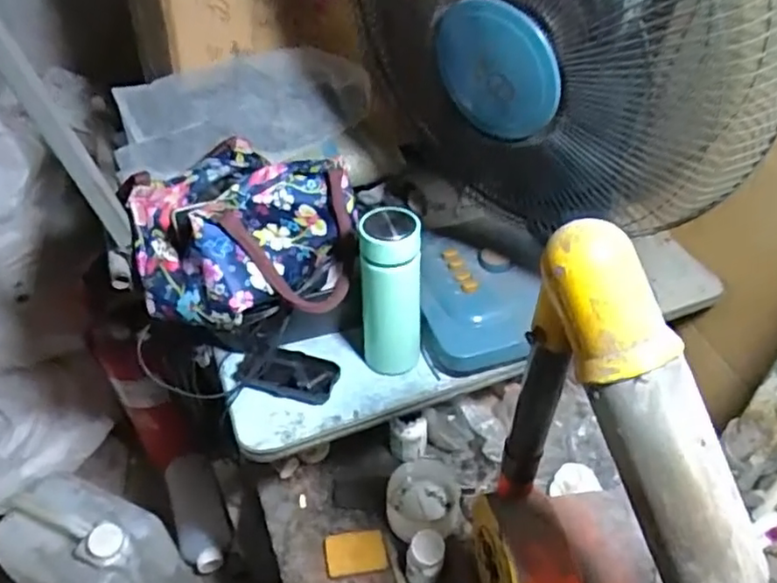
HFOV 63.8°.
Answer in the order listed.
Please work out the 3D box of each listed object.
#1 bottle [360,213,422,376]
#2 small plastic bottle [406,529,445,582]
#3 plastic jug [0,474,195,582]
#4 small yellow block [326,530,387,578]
[{"bbox_3d":[0.003,0.012,0.686,0.065,0.213,0.066,-4,44,-2],"label":"bottle"},{"bbox_3d":[0.043,0.314,0.728,0.039,0.082,0.037,-1,44,1],"label":"small plastic bottle"},{"bbox_3d":[-0.454,0.448,1.000,0.235,0.339,0.166,19,48,20],"label":"plastic jug"},{"bbox_3d":[-0.040,0.324,0.770,0.073,0.019,0.047,-4,44,-2],"label":"small yellow block"}]

